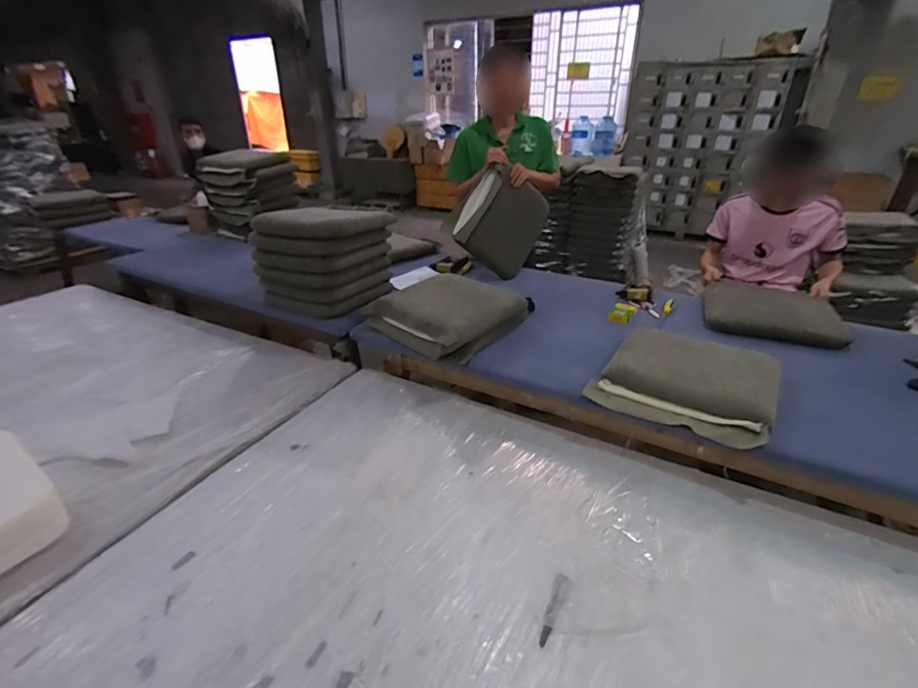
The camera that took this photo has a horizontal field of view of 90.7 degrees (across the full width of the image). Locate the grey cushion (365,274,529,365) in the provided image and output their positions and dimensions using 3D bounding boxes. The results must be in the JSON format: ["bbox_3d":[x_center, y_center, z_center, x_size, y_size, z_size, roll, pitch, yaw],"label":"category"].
[{"bbox_3d":[-0.046,-0.120,1.674,0.417,0.155,0.440,-22,35,-35],"label":"grey cushion"}]

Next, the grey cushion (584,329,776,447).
[{"bbox_3d":[0.673,0.103,1.338,0.452,0.105,0.379,19,34,33],"label":"grey cushion"}]

